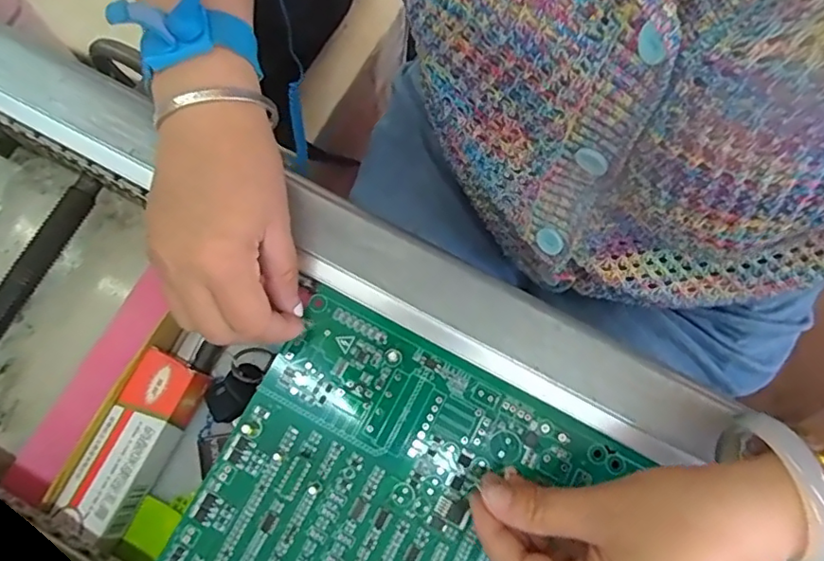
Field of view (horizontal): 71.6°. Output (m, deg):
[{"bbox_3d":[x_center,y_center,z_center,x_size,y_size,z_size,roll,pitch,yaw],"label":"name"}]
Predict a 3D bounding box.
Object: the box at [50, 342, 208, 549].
[{"bbox_3d":[-0.176,0.102,0.357,0.045,0.028,0.113,26,80,5],"label":"box"}]

